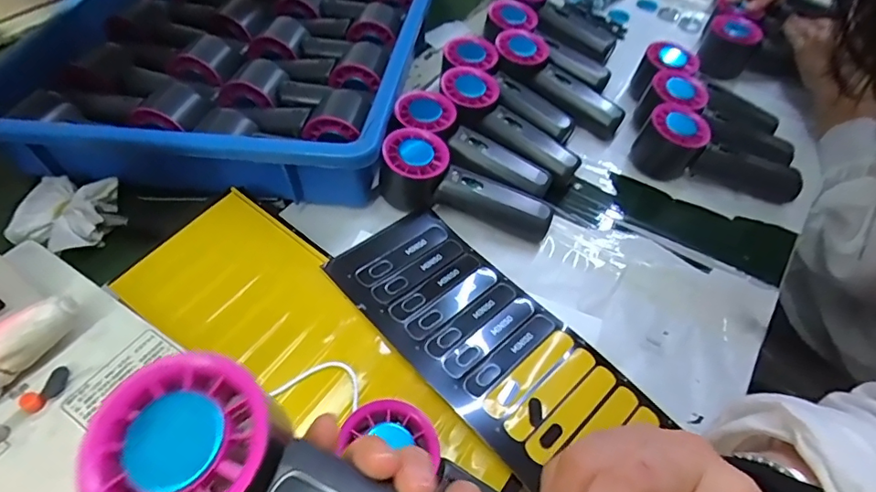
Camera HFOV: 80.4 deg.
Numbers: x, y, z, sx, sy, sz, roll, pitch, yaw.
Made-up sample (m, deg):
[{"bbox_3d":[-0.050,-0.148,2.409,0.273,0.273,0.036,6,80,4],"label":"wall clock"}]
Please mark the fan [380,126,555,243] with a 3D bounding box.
[{"bbox_3d":[0.022,-0.045,0.455,0.156,0.049,0.061,25,53,-1],"label":"fan"}]

